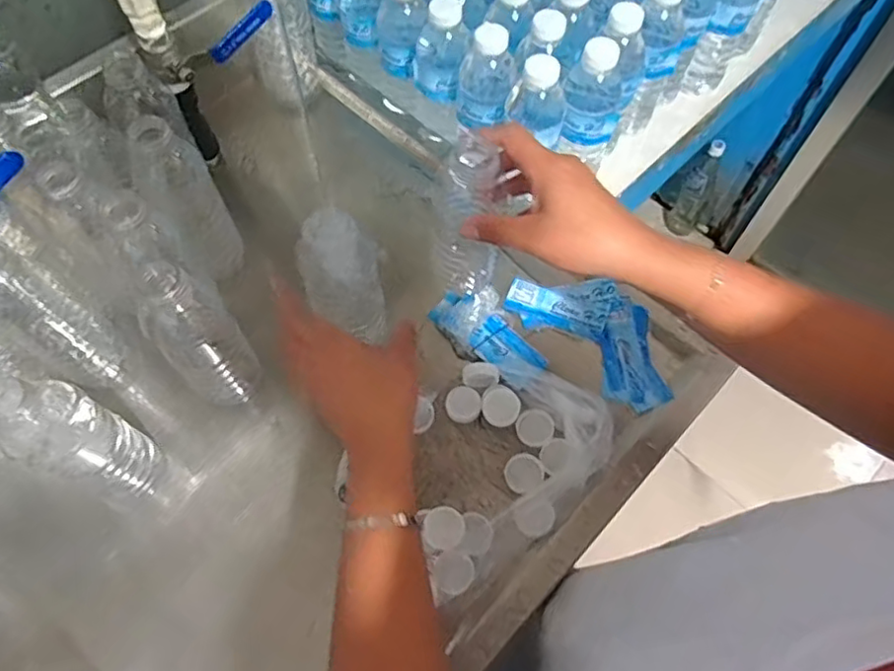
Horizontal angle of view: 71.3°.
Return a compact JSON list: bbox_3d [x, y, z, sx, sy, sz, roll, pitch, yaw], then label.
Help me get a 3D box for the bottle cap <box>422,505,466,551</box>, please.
[{"bbox_3d":[-0.003,0.148,0.480,0.031,0.010,0.030,0,62,0],"label":"bottle cap"}]

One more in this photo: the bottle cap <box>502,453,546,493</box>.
[{"bbox_3d":[0.064,0.114,0.517,0.031,0.009,0.030,0,62,0],"label":"bottle cap"}]

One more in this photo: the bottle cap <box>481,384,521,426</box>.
[{"bbox_3d":[0.045,0.058,0.532,0.031,0.013,0.037,-3,63,-2],"label":"bottle cap"}]

